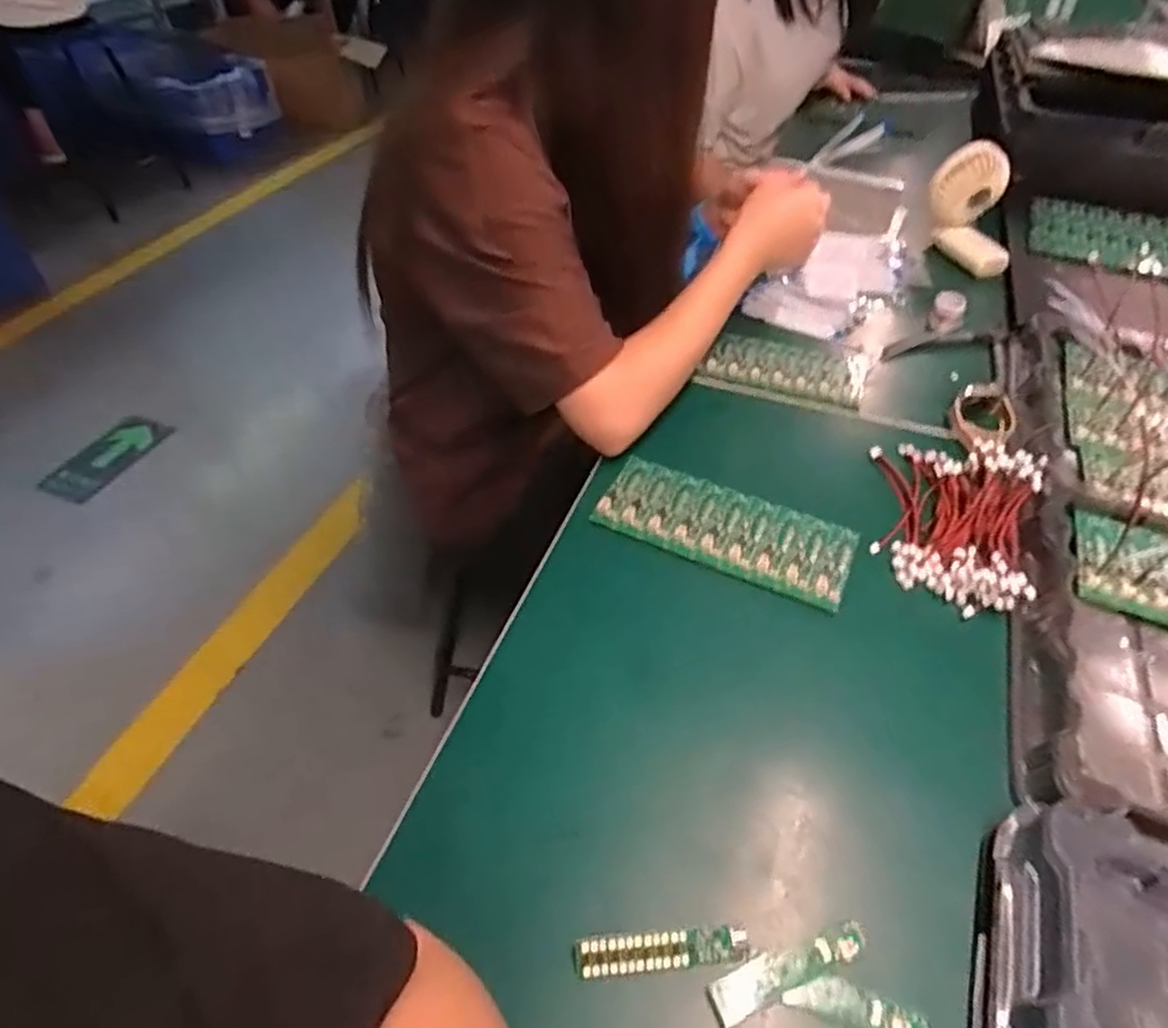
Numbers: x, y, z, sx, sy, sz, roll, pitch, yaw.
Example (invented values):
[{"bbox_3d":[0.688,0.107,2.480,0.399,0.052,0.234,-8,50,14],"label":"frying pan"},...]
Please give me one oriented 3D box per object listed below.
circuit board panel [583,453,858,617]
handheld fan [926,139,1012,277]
[{"bbox_3d":[0.112,0.009,0.551,0.194,0.010,0.084,21,49,18],"label":"circuit board panel"},{"bbox_3d":[0.462,-0.362,0.817,0.113,0.109,0.075,23,49,20],"label":"handheld fan"}]

